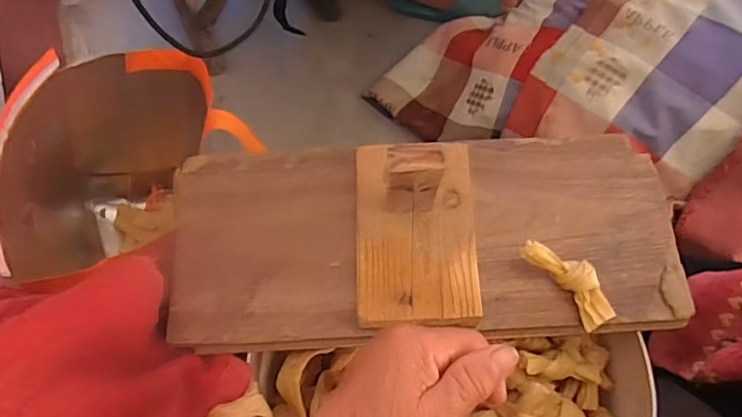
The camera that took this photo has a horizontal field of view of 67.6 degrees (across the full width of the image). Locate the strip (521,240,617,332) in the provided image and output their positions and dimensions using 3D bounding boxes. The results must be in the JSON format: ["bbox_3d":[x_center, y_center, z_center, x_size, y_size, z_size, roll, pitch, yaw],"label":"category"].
[{"bbox_3d":[0.145,0.052,0.405,0.079,0.014,0.034,43,75,-2],"label":"strip"}]

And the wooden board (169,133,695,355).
[{"bbox_3d":[0.040,0.018,0.430,0.382,0.028,0.159,-3,68,1],"label":"wooden board"}]

